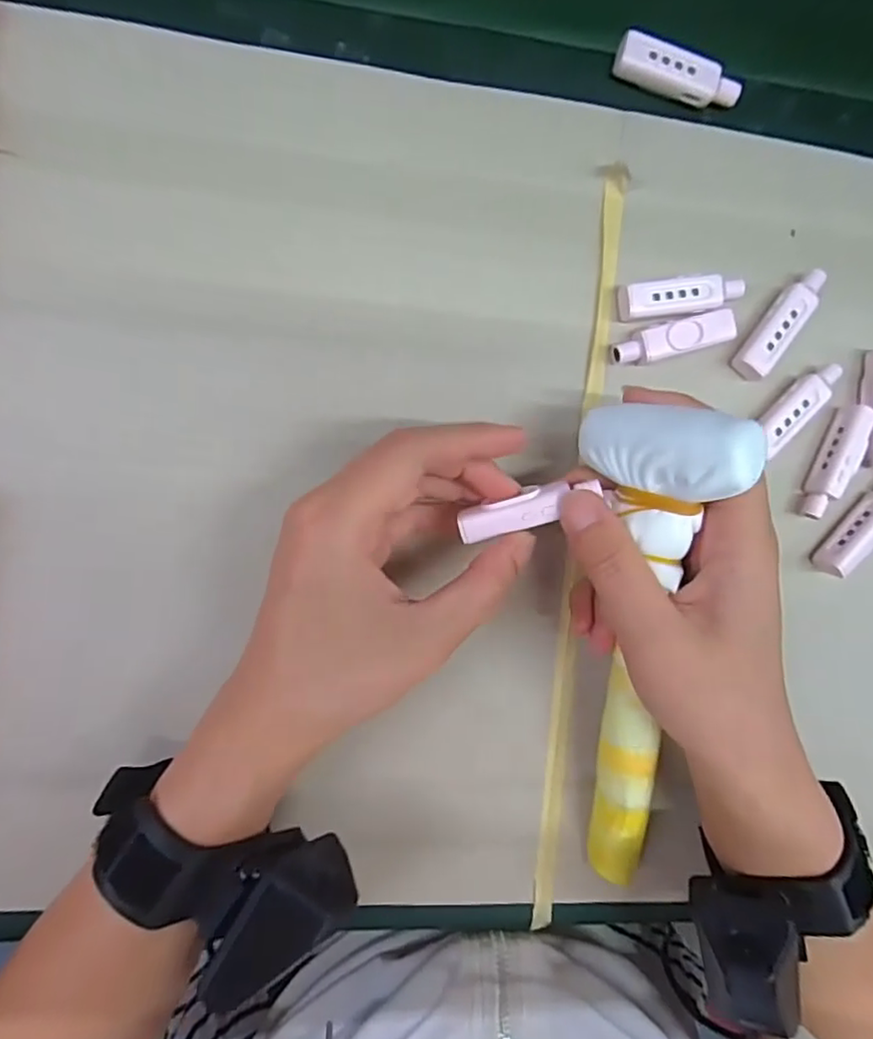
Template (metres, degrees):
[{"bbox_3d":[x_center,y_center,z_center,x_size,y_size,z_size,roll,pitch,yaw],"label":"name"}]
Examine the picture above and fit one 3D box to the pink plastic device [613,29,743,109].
[{"bbox_3d":[0.107,-0.198,0.272,0.058,0.010,0.016,16,91,-9],"label":"pink plastic device"}]

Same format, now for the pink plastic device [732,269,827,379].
[{"bbox_3d":[0.161,-0.093,0.287,0.016,0.011,0.055,34,88,-9],"label":"pink plastic device"}]

